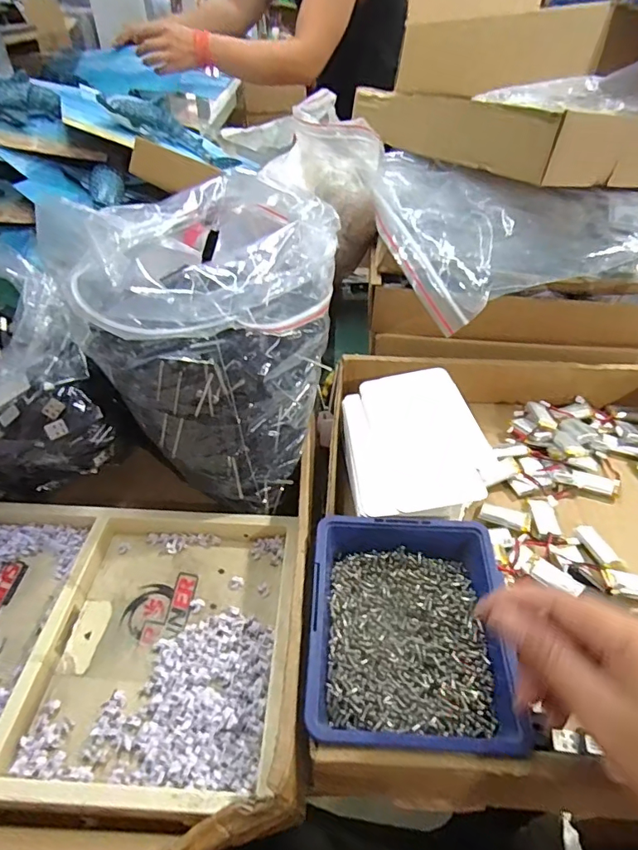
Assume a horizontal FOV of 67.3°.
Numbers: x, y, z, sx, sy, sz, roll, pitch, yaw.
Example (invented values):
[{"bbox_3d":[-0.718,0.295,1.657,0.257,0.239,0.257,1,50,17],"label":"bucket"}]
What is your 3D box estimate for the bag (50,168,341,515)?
[{"bbox_3d":[-0.087,-0.088,0.416,0.190,0.193,0.209,12,44,12],"label":"bag"}]

